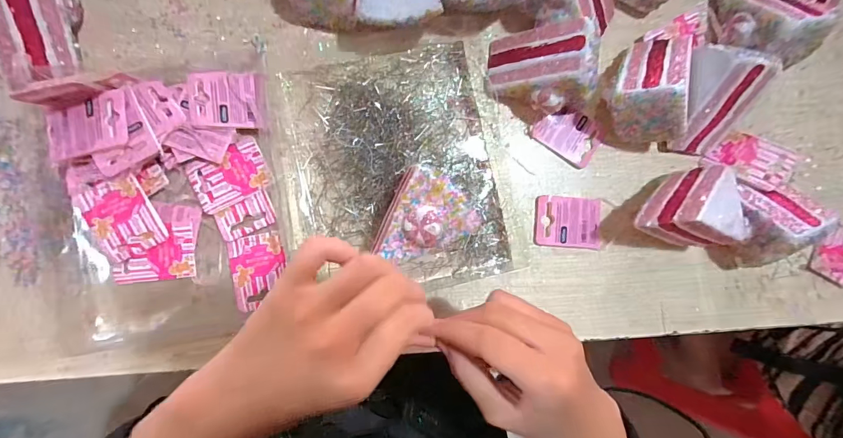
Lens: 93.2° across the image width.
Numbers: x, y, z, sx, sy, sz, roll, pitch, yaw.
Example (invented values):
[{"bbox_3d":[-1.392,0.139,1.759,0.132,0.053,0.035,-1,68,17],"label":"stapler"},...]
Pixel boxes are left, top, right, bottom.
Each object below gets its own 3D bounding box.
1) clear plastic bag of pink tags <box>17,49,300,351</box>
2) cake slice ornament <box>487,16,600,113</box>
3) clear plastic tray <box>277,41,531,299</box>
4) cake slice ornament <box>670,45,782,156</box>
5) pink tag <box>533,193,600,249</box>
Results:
[{"bbox_3d":[-0.201,-0.015,0.307,0.179,0.034,0.221,-5,89,-6],"label":"clear plastic bag of pink tags"},{"bbox_3d":[0.103,-0.124,0.327,0.083,0.062,0.067,2,89,-6],"label":"cake slice ornament"},{"bbox_3d":[-0.013,-0.038,0.341,0.177,0.006,0.206,-13,90,-6],"label":"clear plastic tray"},{"bbox_3d":[0.252,-0.102,0.338,0.053,0.065,0.083,-4,89,-6],"label":"cake slice ornament"},{"bbox_3d":[0.132,0.003,0.357,0.061,0.005,0.045,5,88,-6],"label":"pink tag"}]

